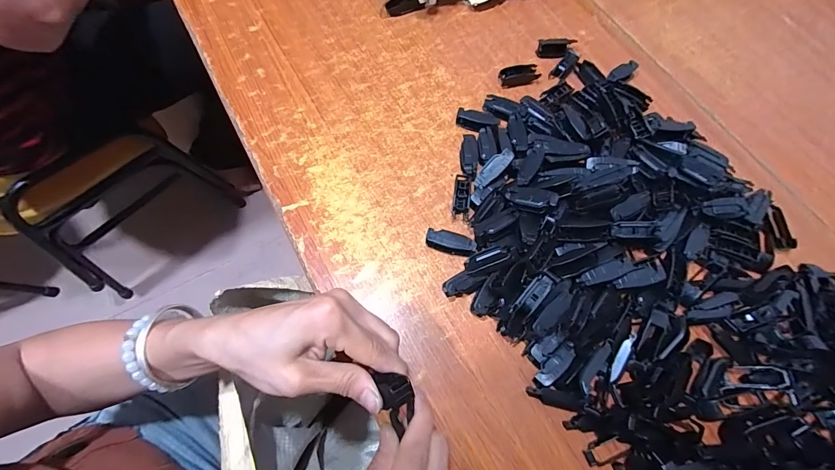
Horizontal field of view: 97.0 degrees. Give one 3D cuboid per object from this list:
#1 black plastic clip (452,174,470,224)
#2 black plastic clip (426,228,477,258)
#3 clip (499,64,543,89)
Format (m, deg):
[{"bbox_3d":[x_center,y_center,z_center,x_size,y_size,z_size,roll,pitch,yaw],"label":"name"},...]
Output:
[{"bbox_3d":[0.045,-0.039,0.384,0.016,0.013,0.046,6,68,0],"label":"black plastic clip"},{"bbox_3d":[0.033,0.008,0.362,0.049,0.018,0.016,17,68,4],"label":"black plastic clip"},{"bbox_3d":[0.124,-0.193,0.449,0.047,0.015,0.021,-15,69,-8],"label":"clip"}]

